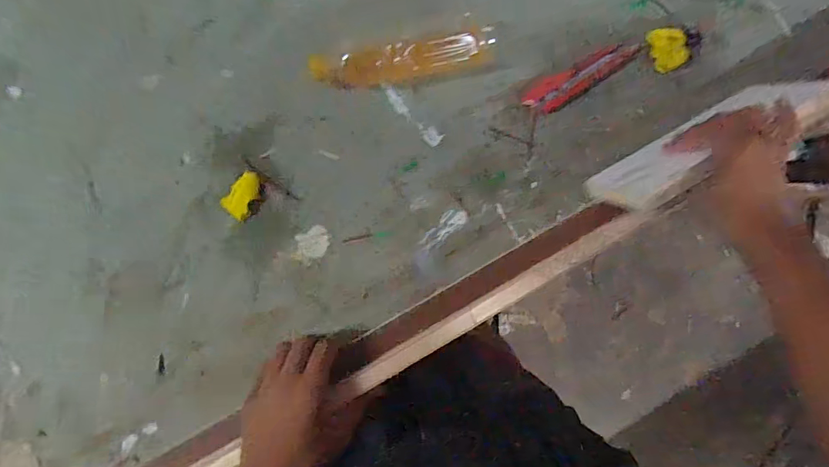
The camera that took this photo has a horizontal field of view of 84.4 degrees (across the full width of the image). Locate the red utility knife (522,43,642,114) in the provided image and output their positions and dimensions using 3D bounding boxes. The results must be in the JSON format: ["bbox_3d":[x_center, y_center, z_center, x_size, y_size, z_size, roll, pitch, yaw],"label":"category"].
[{"bbox_3d":[0.191,-0.183,0.528,0.147,0.011,0.038,-34,89,-6],"label":"red utility knife"}]

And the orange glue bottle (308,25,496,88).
[{"bbox_3d":[-0.021,-0.182,0.487,0.181,0.042,0.051,-9,86,-5],"label":"orange glue bottle"}]

